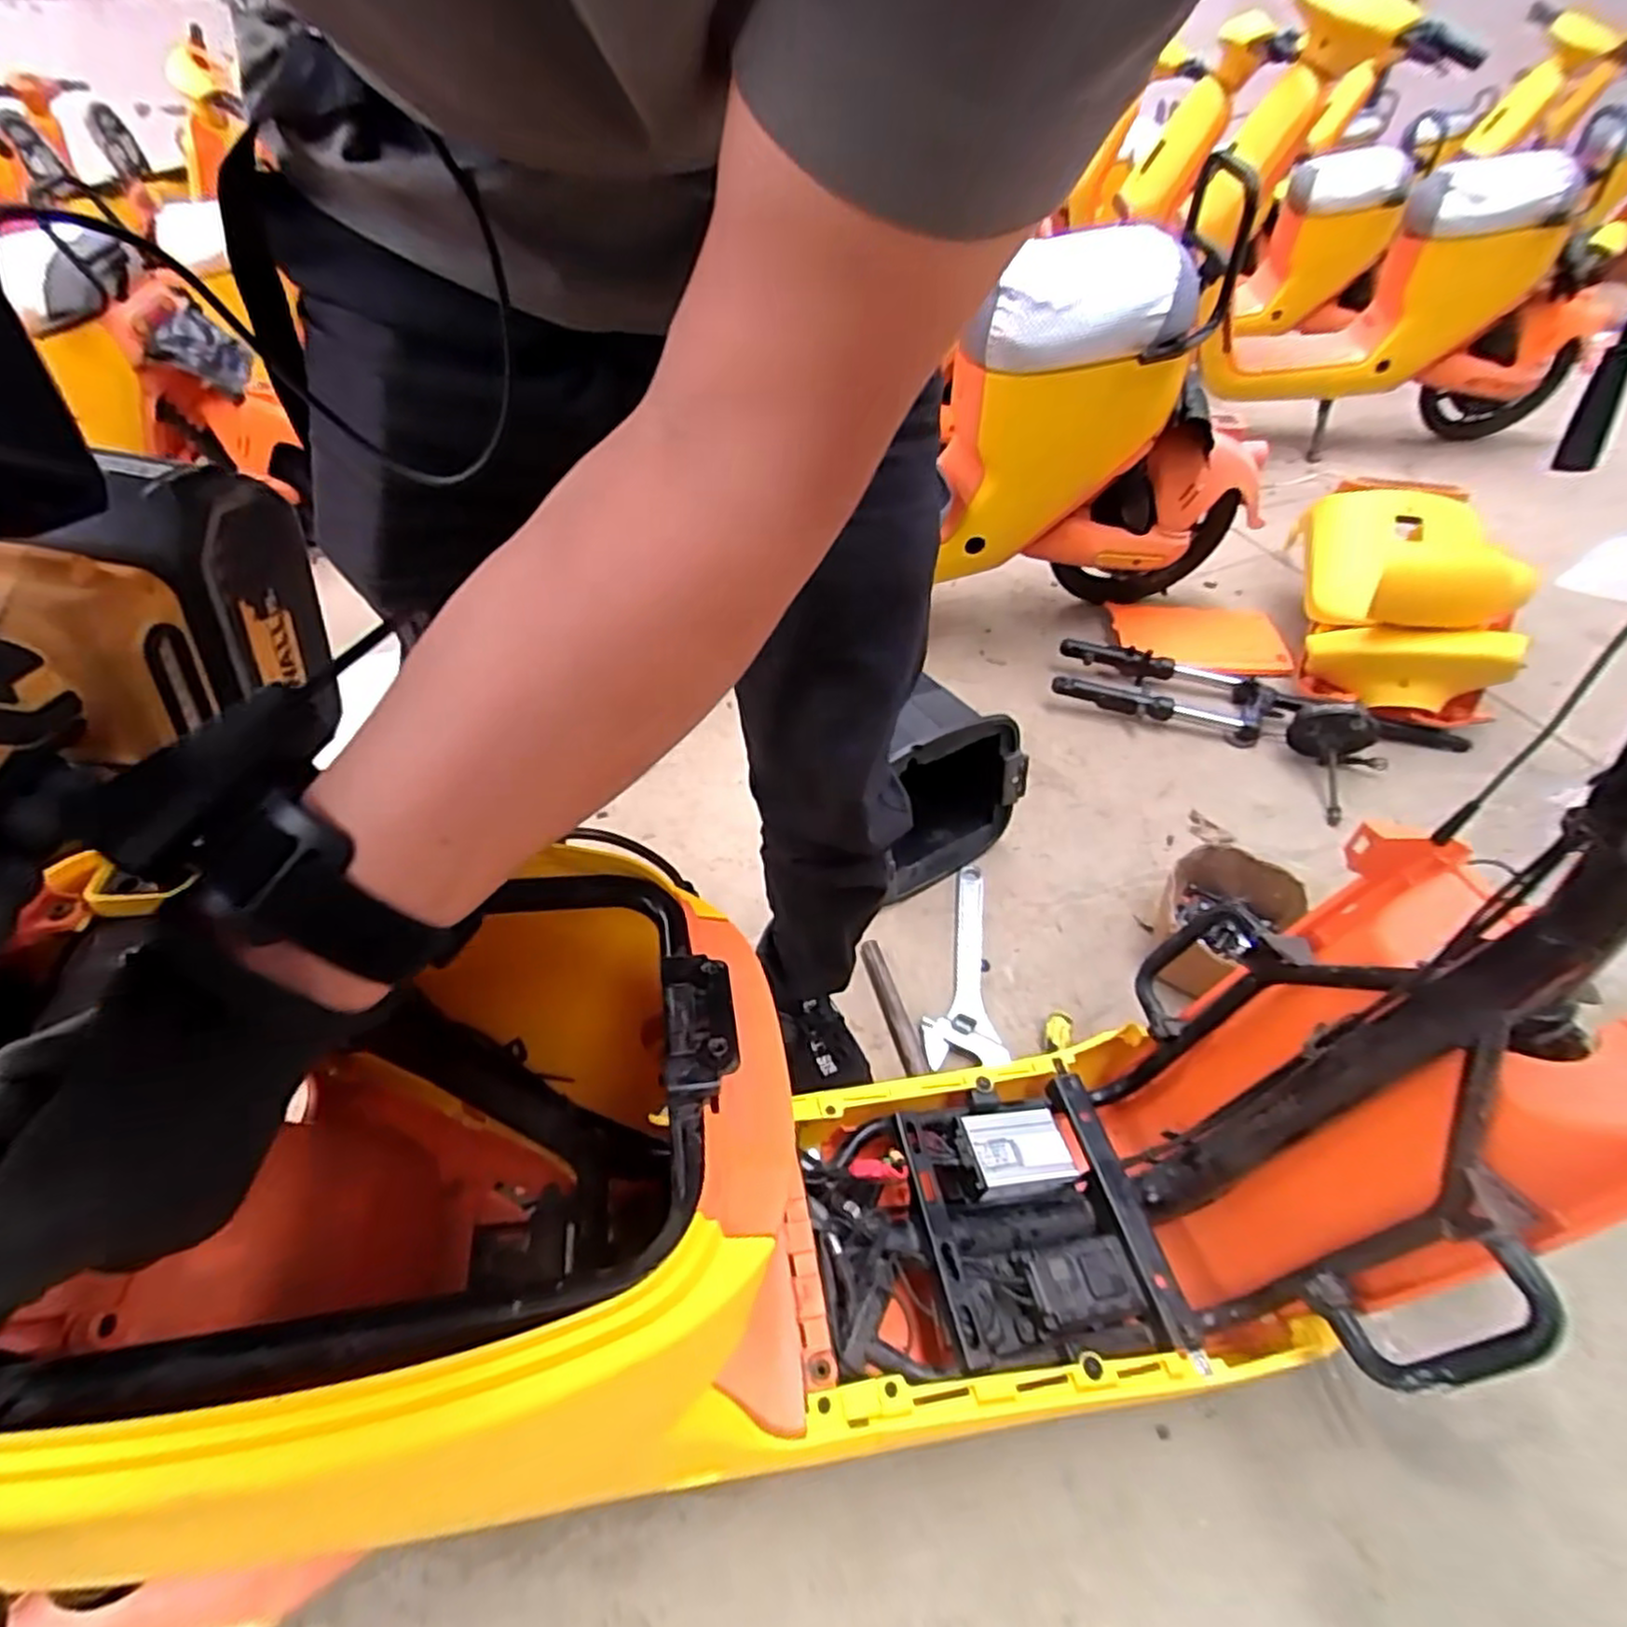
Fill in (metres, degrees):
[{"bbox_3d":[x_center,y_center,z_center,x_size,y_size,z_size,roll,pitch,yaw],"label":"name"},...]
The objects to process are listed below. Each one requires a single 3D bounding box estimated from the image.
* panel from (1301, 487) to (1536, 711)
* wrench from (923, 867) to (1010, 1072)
[{"bbox_3d":[1.109,-0.430,1.422,0.268,0.240,0.547,13,48,13],"label":"panel"},{"bbox_3d":[0.191,0.191,0.990,0.095,0.026,0.322,1,43,4],"label":"wrench"}]

